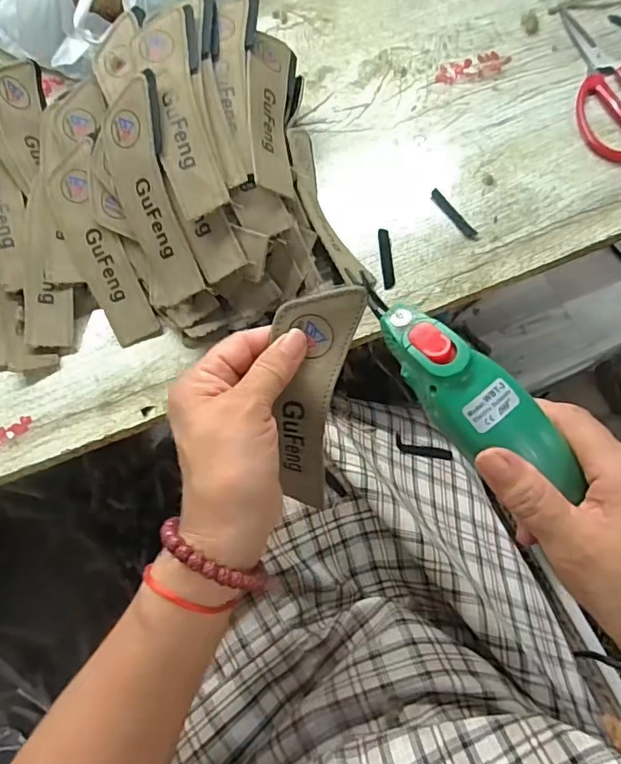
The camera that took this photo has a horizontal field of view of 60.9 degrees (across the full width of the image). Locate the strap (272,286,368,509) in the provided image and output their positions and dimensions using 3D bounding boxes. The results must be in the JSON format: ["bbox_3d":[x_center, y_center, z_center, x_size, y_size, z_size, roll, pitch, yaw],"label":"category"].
[{"bbox_3d":[-0.003,0.015,0.301,0.043,0.020,0.139,11,114,6],"label":"strap"}]

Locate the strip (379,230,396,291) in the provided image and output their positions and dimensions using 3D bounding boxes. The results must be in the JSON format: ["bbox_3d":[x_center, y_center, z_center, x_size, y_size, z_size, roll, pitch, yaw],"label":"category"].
[{"bbox_3d":[0.064,-0.104,0.439,0.010,0.004,0.056,-4,70,1],"label":"strip"}]

